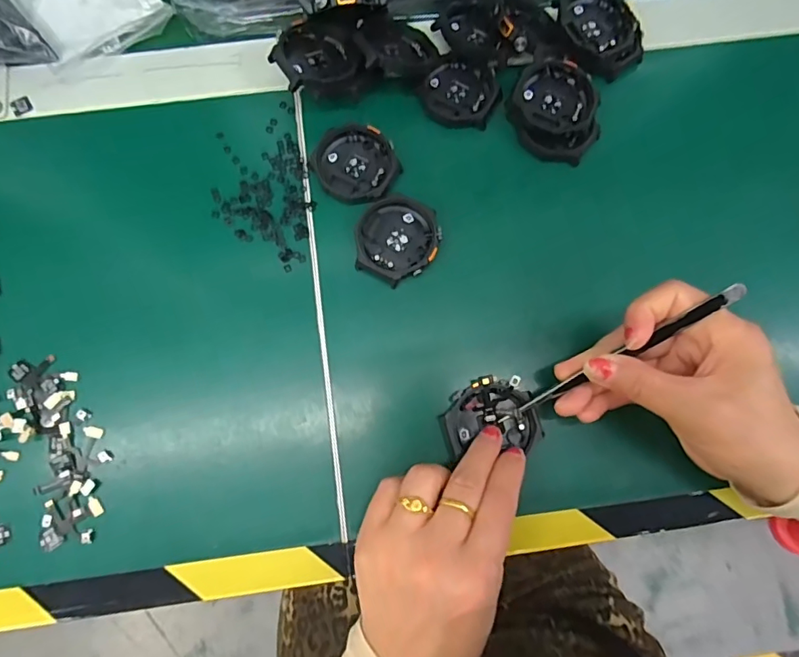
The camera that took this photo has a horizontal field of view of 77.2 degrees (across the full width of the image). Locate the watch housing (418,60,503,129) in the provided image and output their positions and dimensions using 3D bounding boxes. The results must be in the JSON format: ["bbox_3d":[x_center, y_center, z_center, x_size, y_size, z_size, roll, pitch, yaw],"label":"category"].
[{"bbox_3d":[0.039,-0.152,0.325,0.048,0.011,0.046,0,78,-1],"label":"watch housing"}]

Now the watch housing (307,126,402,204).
[{"bbox_3d":[-0.027,-0.102,0.313,0.048,0.010,0.053,-32,81,-7],"label":"watch housing"}]

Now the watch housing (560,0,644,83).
[{"bbox_3d":[0.130,-0.192,0.325,0.049,0.013,0.055,-34,81,-8],"label":"watch housing"}]

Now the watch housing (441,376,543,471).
[{"bbox_3d":[0.050,0.050,0.278,0.053,0.012,0.043,-20,79,-5],"label":"watch housing"}]

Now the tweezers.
[{"bbox_3d":[0.112,0.013,0.252,0.120,0.010,0.007,-34,80,22],"label":"tweezers"}]

